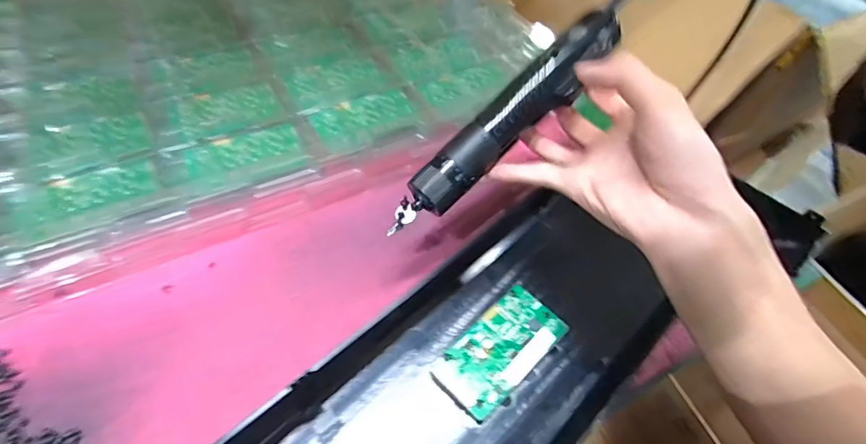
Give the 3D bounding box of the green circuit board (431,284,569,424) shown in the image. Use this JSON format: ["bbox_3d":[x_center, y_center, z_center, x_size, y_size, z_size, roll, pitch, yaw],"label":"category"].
[{"bbox_3d":[0.047,0.087,0.325,0.093,0.008,0.048,-38,65,-25],"label":"green circuit board"}]

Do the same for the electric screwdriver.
[{"bbox_3d":[0.057,-0.073,0.332,0.215,0.029,0.034,-44,66,-7],"label":"electric screwdriver"}]

